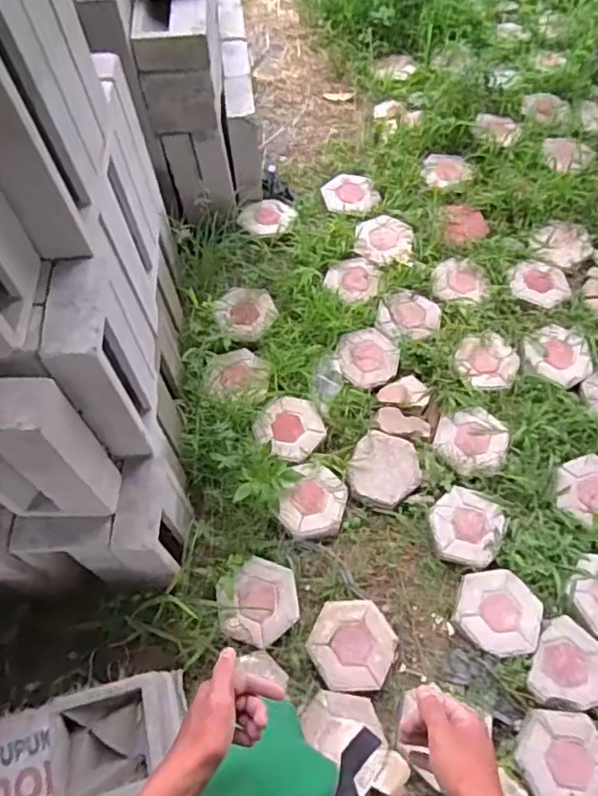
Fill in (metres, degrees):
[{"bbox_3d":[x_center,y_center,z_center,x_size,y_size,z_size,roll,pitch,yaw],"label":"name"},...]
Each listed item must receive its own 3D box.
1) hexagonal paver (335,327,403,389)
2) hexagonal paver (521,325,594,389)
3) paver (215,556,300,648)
[{"bbox_3d":[0.212,-0.129,1.743,0.189,0.029,0.194,-9,66,-1],"label":"hexagonal paver"},{"bbox_3d":[0.779,-0.128,1.712,0.200,0.038,0.186,24,69,13],"label":"hexagonal paver"},{"bbox_3d":[-0.098,0.507,1.414,0.198,0.050,0.180,-39,70,-14],"label":"paver"}]

